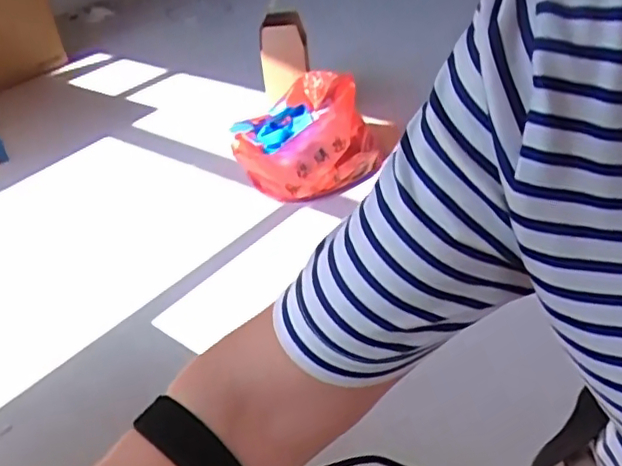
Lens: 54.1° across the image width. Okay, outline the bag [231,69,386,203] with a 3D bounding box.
[{"bbox_3d":[-0.008,-0.268,1.699,0.409,0.264,0.259,-13,37,-9],"label":"bag"}]

